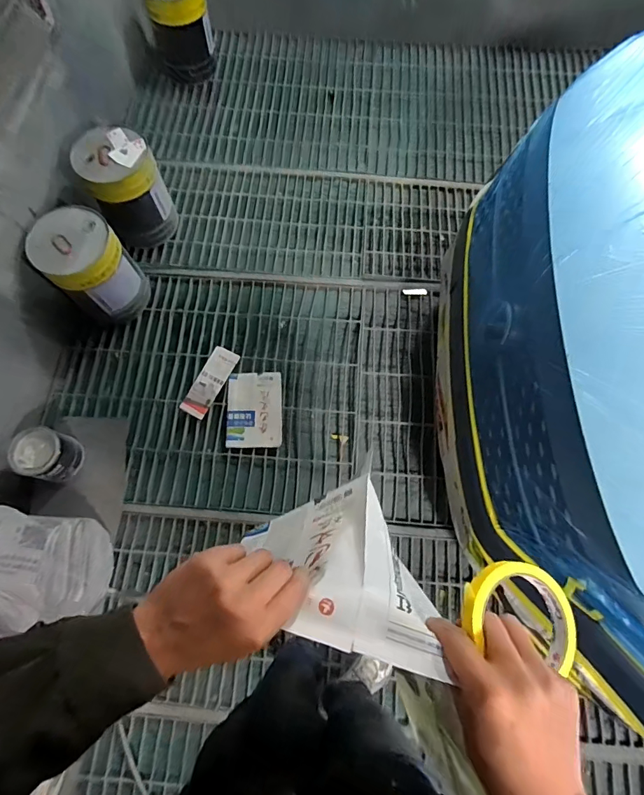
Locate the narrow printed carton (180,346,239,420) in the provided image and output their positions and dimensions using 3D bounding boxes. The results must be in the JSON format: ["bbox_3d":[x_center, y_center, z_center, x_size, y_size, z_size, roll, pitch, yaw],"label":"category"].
[{"bbox_3d":[-0.433,-0.060,1.599,0.115,0.018,0.282,27,80,13],"label":"narrow printed carton"}]

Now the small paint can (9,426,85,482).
[{"bbox_3d":[-0.935,0.193,1.400,0.167,0.149,0.155,0,71,0],"label":"small paint can"}]

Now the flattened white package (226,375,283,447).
[{"bbox_3d":[-0.252,0.047,1.559,0.203,0.026,0.287,-1,71,0],"label":"flattened white package"}]

